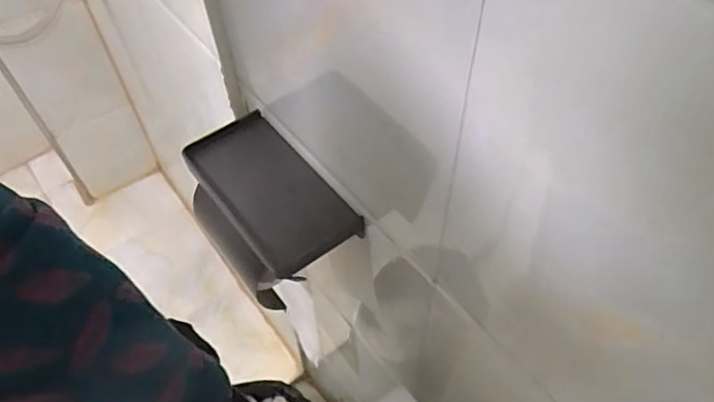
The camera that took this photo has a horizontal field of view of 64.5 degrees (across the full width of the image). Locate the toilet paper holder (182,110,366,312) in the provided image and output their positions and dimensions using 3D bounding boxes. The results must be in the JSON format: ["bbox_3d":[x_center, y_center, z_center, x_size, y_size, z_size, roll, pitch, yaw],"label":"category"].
[{"bbox_3d":[-0.084,0.017,0.532,0.101,0.099,0.160,-34,60,-21],"label":"toilet paper holder"}]

